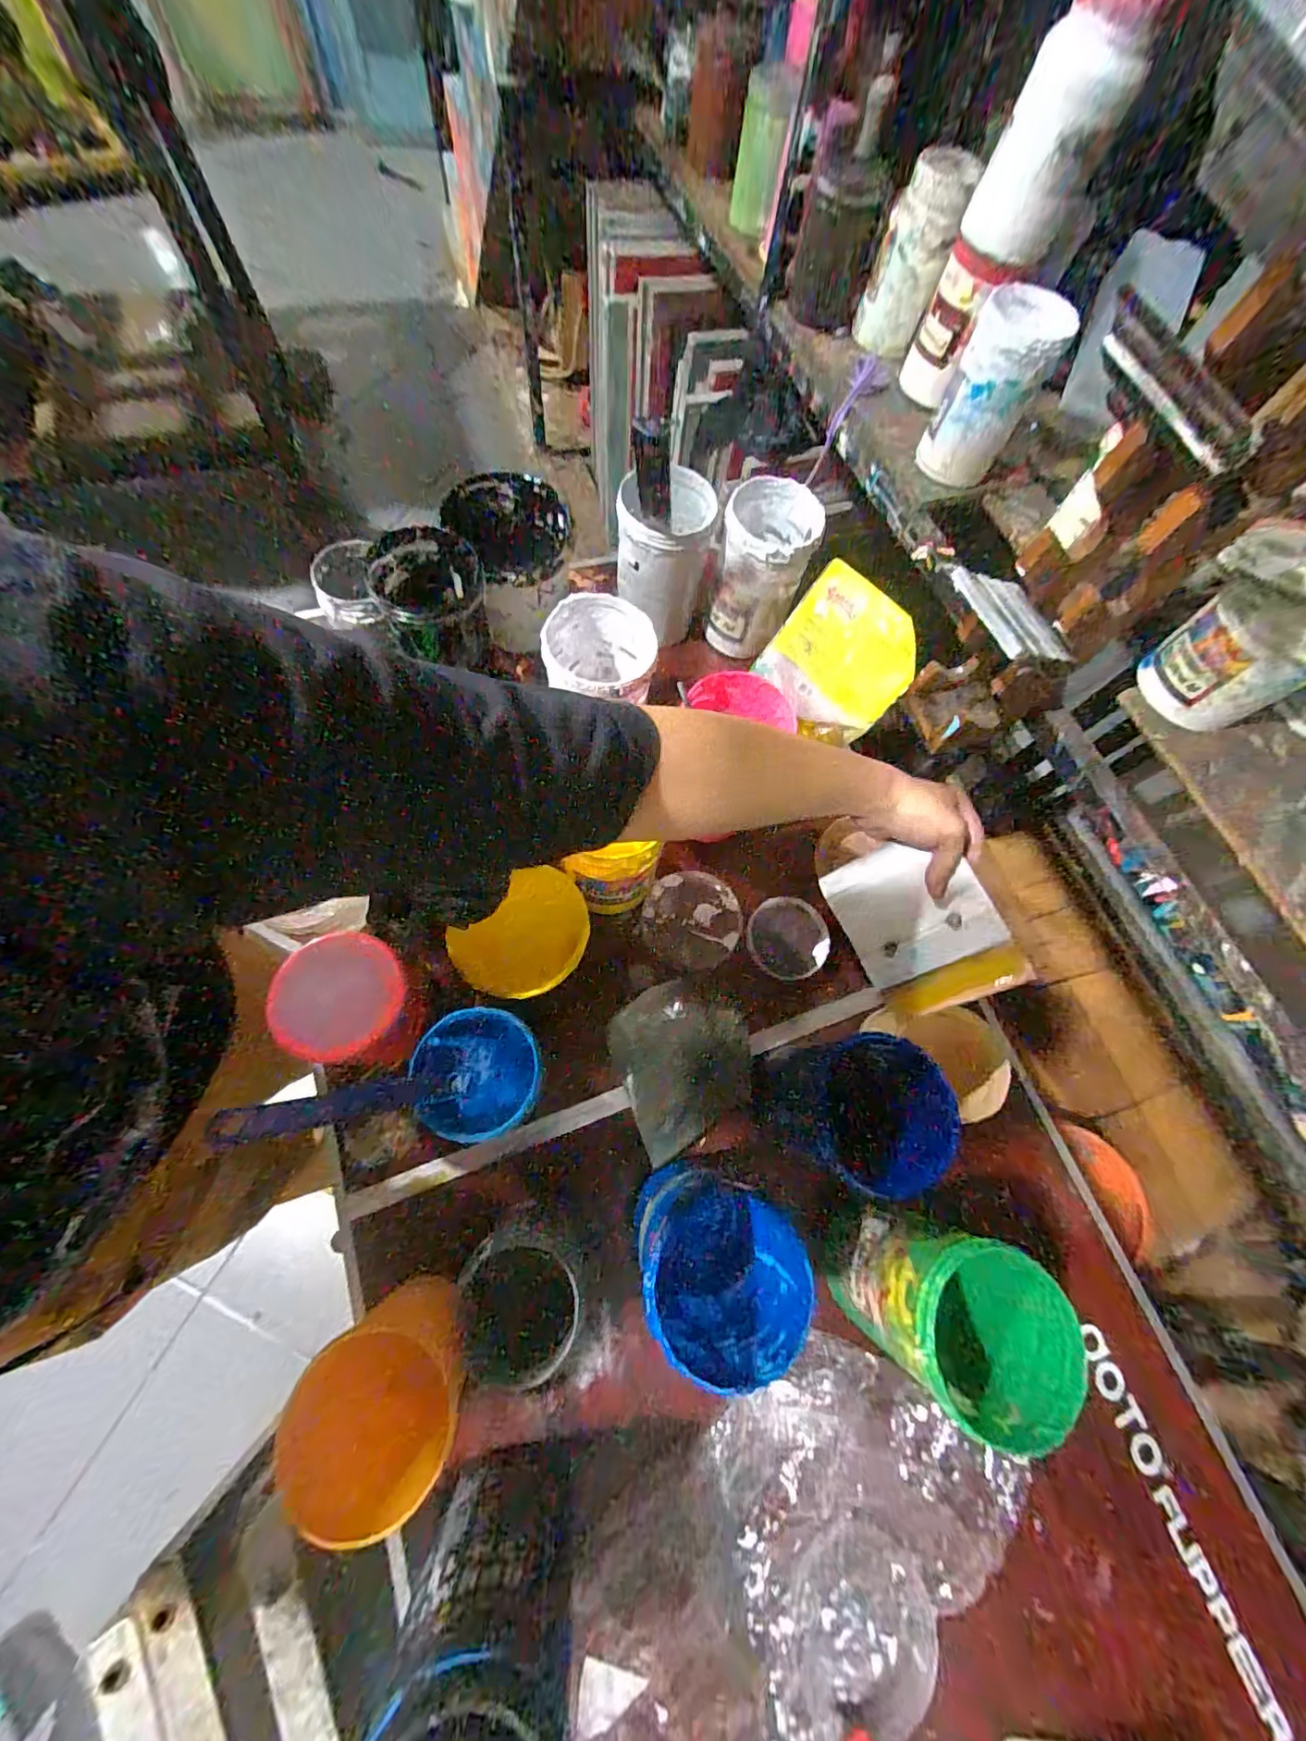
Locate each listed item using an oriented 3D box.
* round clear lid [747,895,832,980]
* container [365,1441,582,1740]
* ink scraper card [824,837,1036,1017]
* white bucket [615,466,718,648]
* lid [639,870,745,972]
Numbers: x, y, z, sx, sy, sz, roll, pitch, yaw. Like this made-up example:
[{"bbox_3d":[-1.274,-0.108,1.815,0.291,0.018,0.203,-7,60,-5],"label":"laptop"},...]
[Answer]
[{"bbox_3d":[0.133,0.066,0.539,0.078,0.012,0.077,2,68,-5],"label":"round clear lid"},{"bbox_3d":[-0.083,0.408,0.293,0.093,0.171,0.085,7,68,-3],"label":"container"},{"bbox_3d":[0.198,0.042,0.412,0.099,0.008,0.125,-32,79,27],"label":"ink scraper card"},{"bbox_3d":[0.009,-0.328,0.594,0.093,0.146,0.091,12,67,-1],"label":"white bucket"},{"bbox_3d":[0.038,0.047,0.529,0.091,0.016,0.094,2,68,-5],"label":"lid"}]

